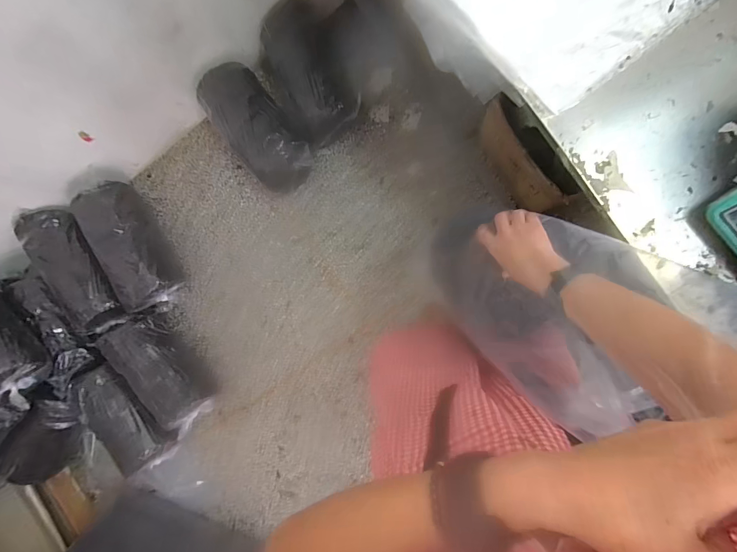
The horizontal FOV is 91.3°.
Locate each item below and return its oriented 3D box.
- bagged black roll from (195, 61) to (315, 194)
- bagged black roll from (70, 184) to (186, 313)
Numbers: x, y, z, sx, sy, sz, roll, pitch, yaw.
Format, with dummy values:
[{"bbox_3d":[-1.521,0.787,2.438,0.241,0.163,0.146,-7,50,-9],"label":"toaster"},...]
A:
[{"bbox_3d":[-0.365,-0.498,1.185,0.229,0.199,0.419,-41,86,9],"label":"bagged black roll"},{"bbox_3d":[-0.829,-0.097,1.280,0.173,0.207,0.420,-22,89,10],"label":"bagged black roll"}]

